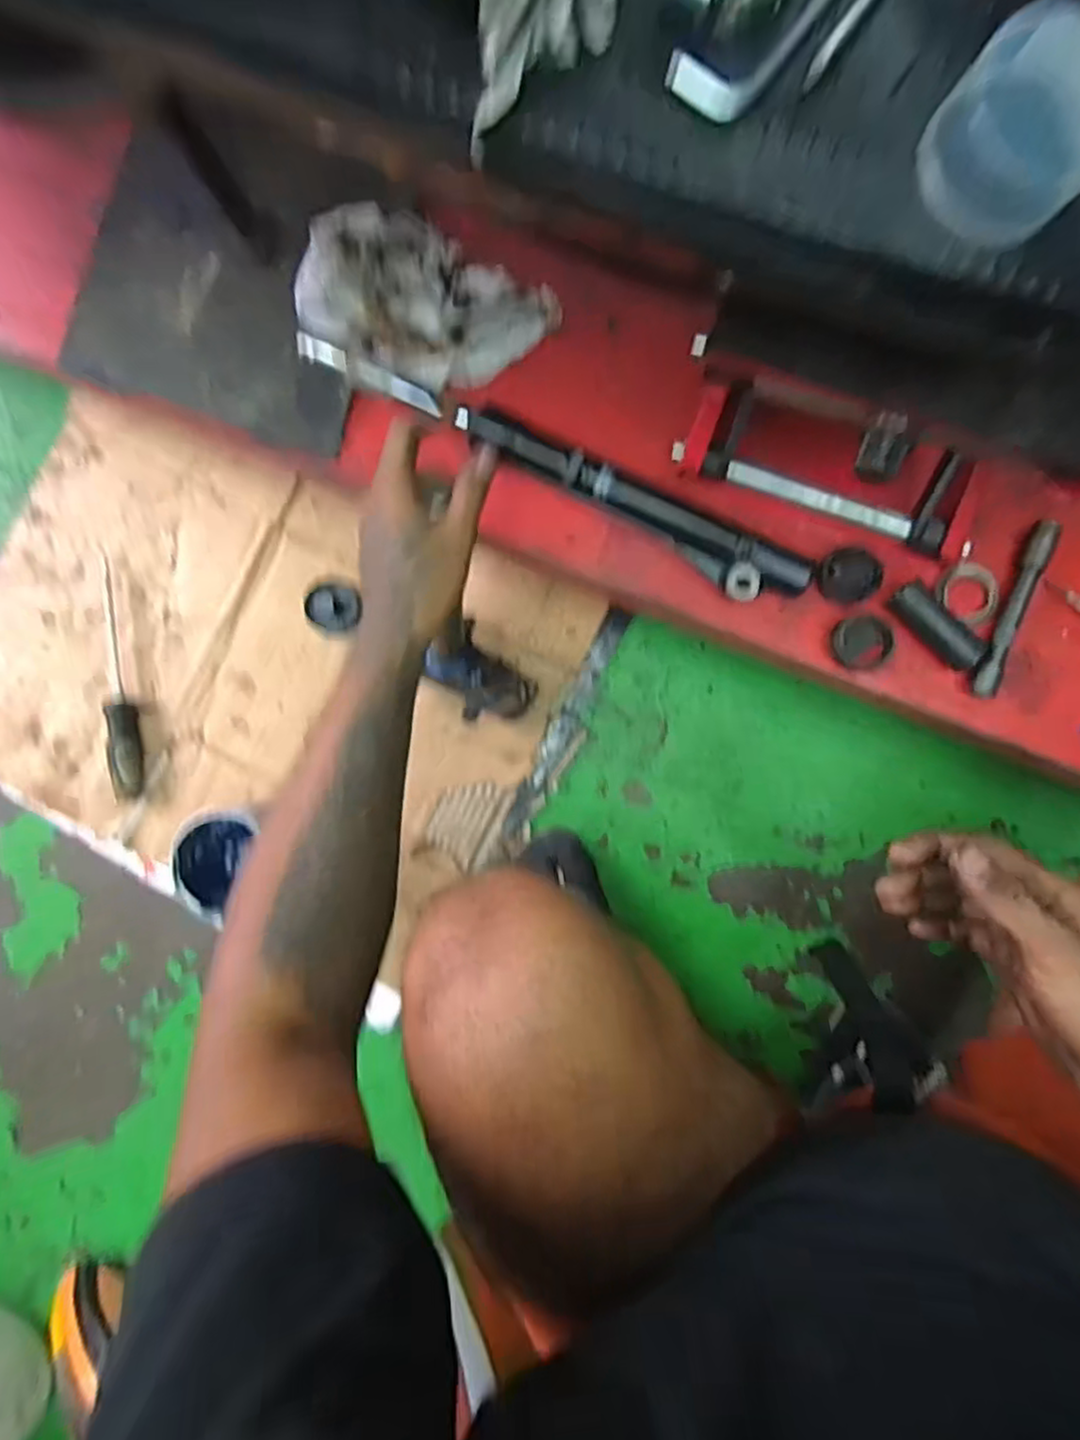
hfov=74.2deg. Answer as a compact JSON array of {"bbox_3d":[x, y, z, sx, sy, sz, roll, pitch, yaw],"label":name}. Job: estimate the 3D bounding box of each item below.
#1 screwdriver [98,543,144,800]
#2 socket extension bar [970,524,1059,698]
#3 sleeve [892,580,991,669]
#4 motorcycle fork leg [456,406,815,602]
[{"bbox_3d":[-0.448,-0.047,0.750,0.028,0.023,0.257,-7,90,4],"label":"screwdriver"},{"bbox_3d":[0.376,-0.088,0.568,0.020,0.020,0.144,21,90,3],"label":"socket extension bar"},{"bbox_3d":[0.314,-0.074,0.564,0.027,0.023,0.081,-43,88,1],"label":"sleeve"},{"bbox_3d":[0.071,-0.169,0.578,0.304,0.034,0.042,27,90,3],"label":"motorcycle fork leg"}]

